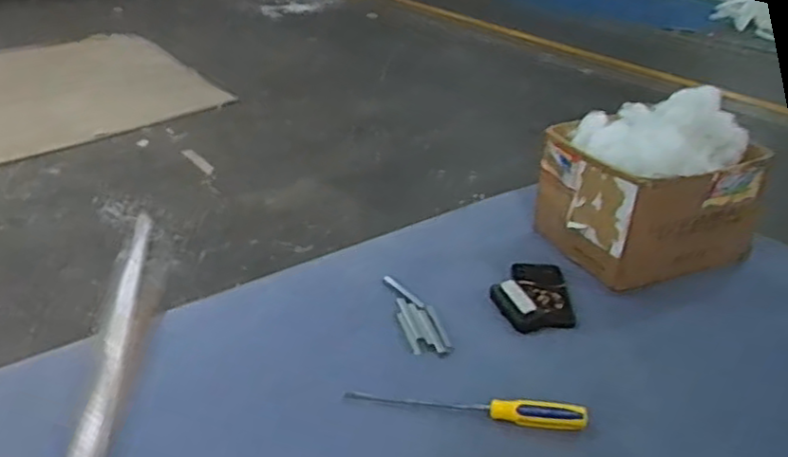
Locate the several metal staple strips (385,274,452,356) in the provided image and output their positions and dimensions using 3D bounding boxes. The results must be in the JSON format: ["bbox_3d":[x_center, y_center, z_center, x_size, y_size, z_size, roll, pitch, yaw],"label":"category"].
[{"bbox_3d":[0.029,0.124,1.023,0.057,0.010,0.185,-5,30,-15],"label":"several metal staple strips"}]

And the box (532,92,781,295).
[{"bbox_3d":[0.402,-0.076,1.165,0.230,0.254,0.285,-10,32,-24],"label":"box"}]

